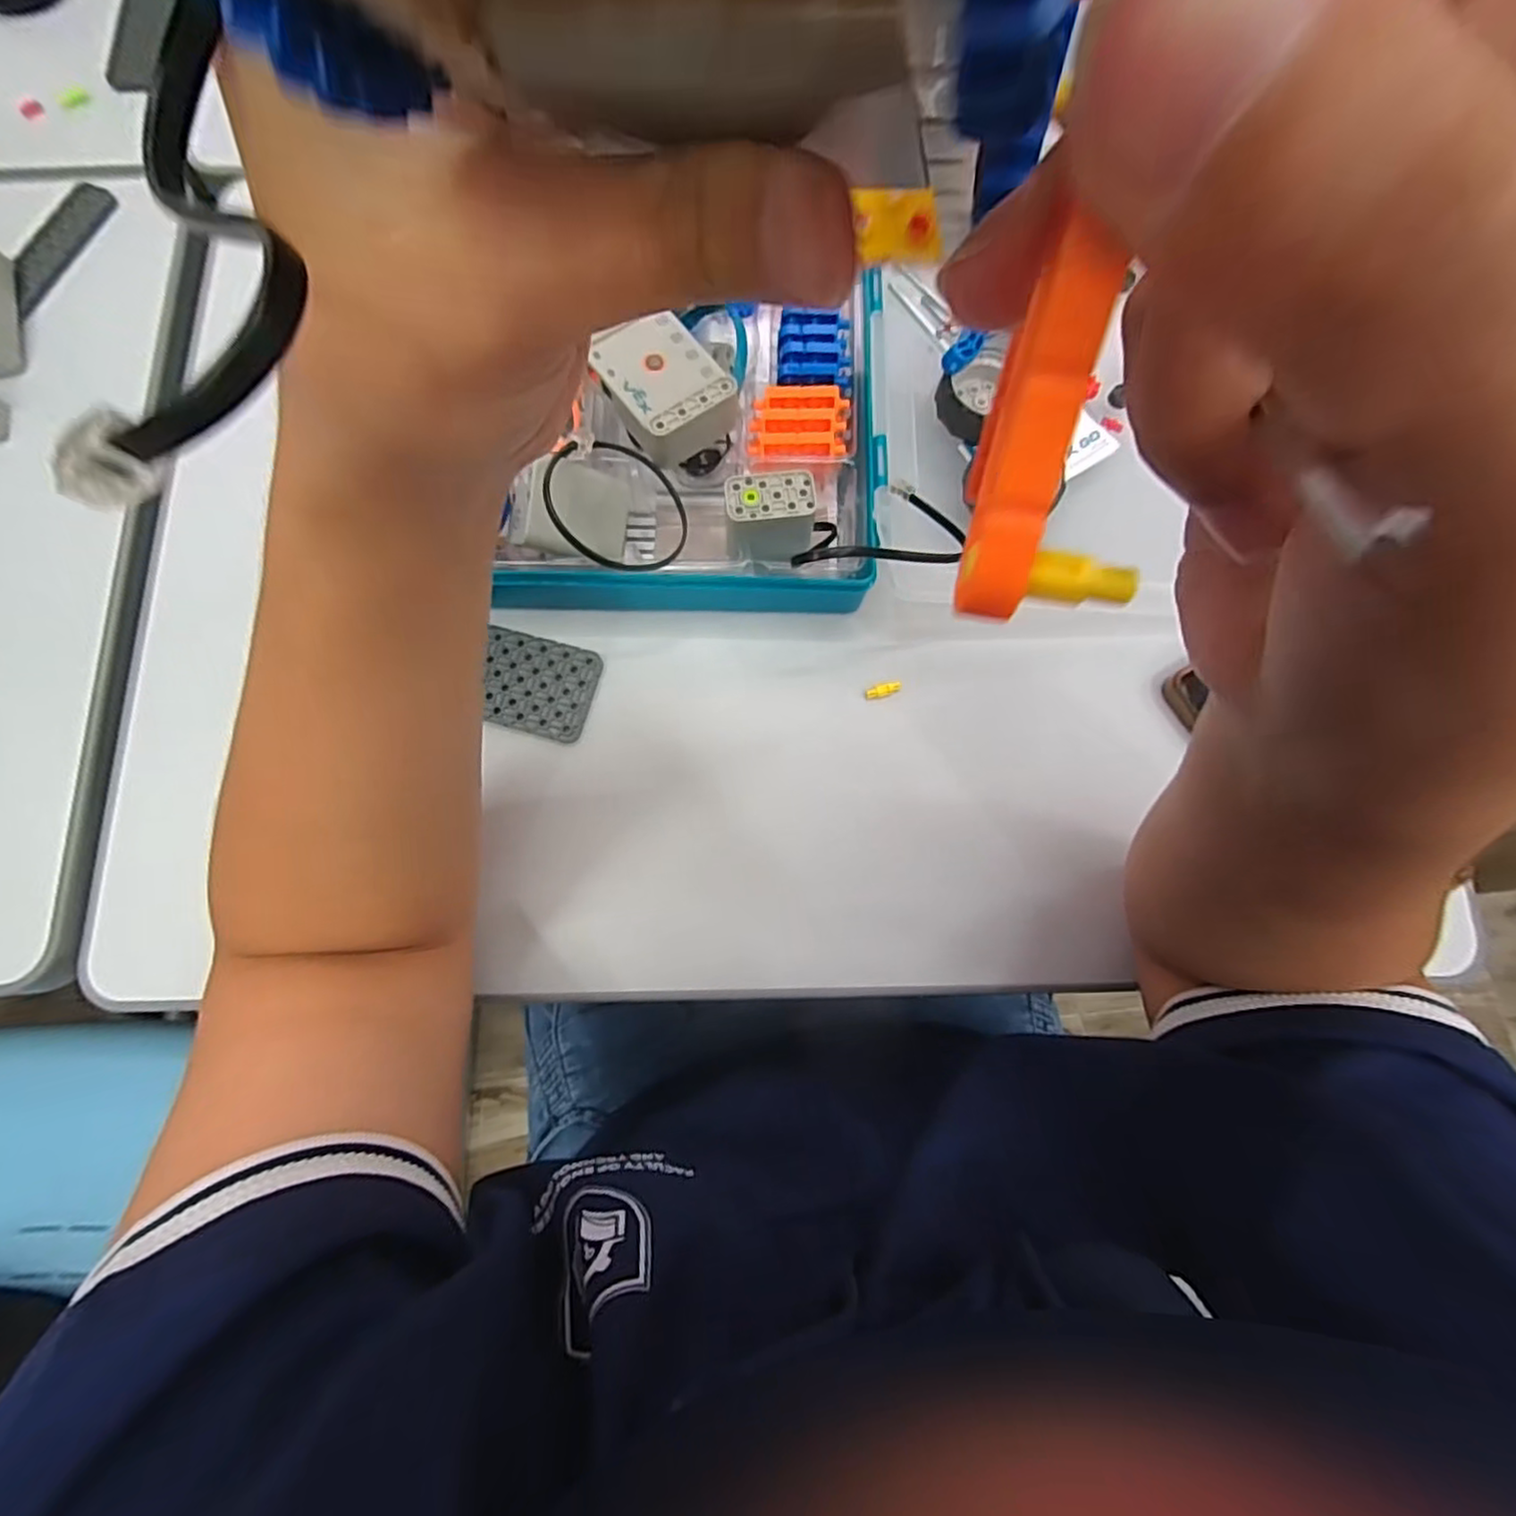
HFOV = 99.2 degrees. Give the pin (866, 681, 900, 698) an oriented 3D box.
[{"bbox_3d":[0.068,-0.036,0.345,0.019,0.004,0.007,-18,78,-5],"label":"pin"}]

